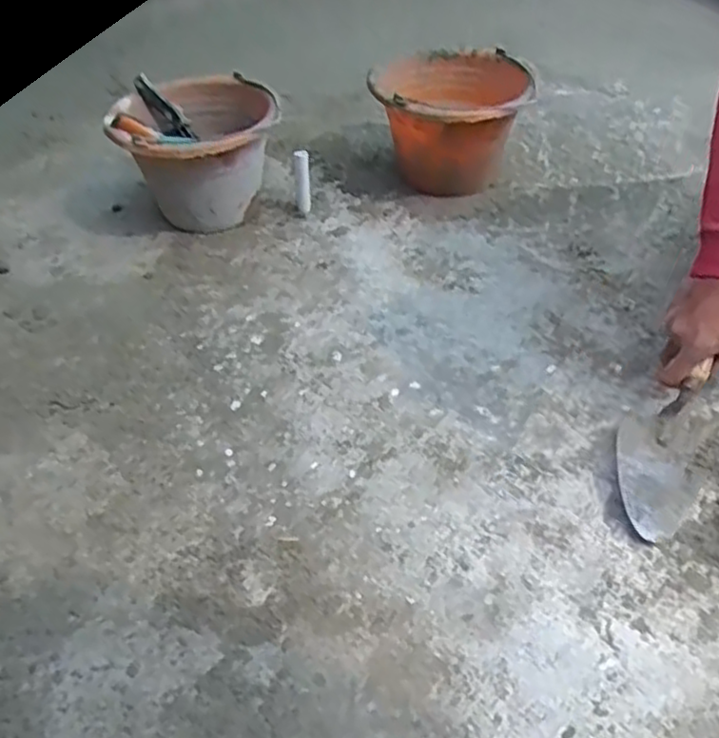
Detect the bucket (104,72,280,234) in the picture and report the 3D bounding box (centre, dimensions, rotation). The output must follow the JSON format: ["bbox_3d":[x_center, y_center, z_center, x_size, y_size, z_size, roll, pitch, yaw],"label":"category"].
[{"bbox_3d":[-0.238,-0.324,1.117,0.230,0.187,0.213,-2,43,2],"label":"bucket"}]

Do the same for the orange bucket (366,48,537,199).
[{"bbox_3d":[0.146,-0.371,1.160,0.236,0.177,0.238,-2,43,2],"label":"orange bucket"}]

